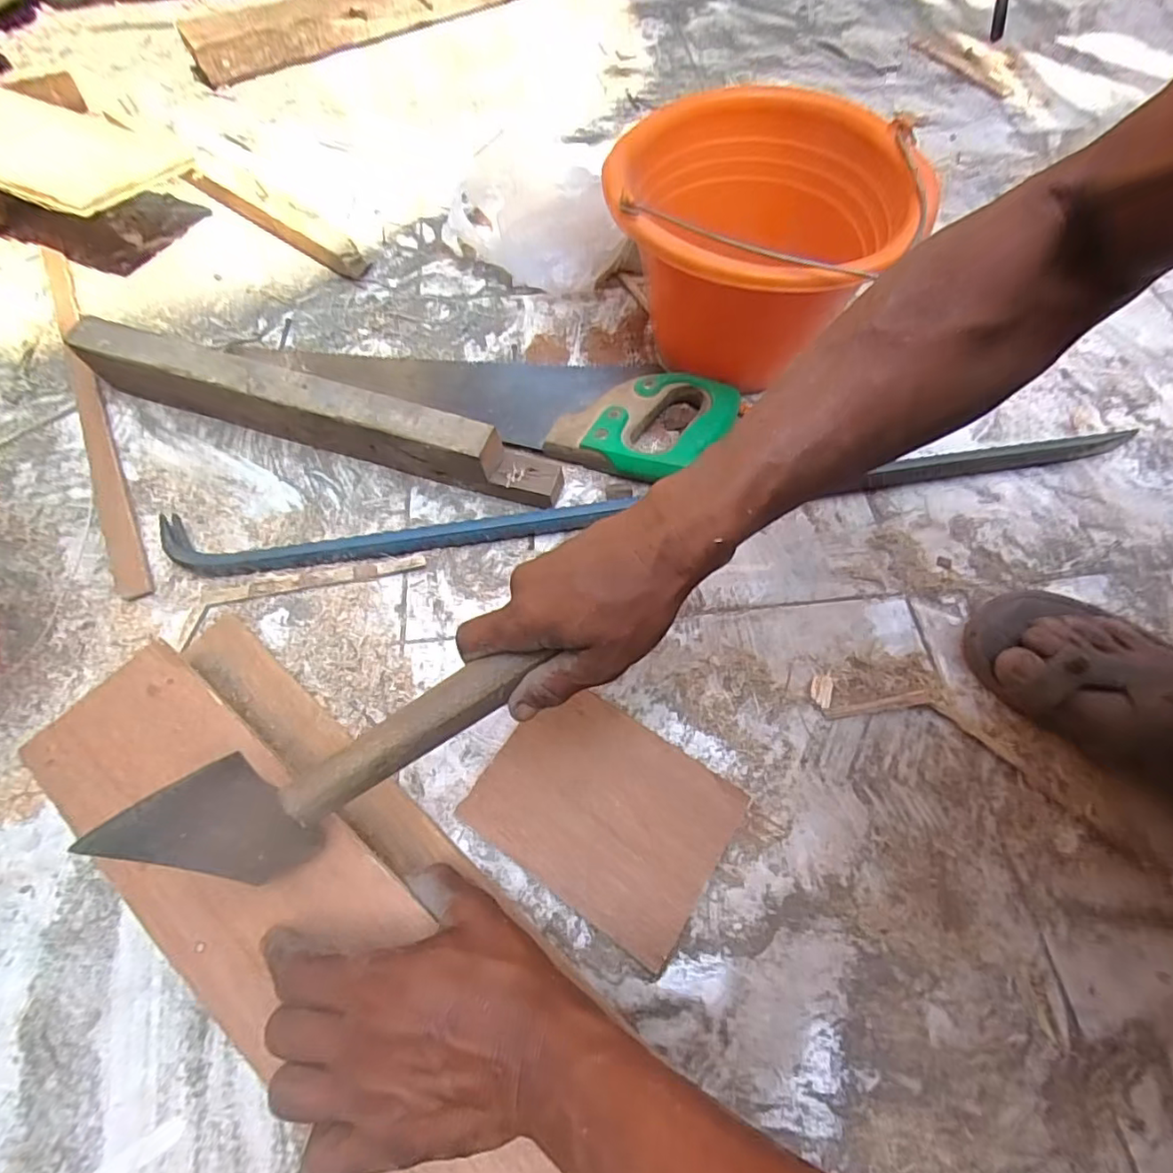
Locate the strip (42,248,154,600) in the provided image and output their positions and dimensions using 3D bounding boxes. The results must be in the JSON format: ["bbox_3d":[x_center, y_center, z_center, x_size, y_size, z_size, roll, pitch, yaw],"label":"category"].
[{"bbox_3d":[-0.480,-0.184,0.565,0.026,0.013,0.493,-26,66,-14],"label":"strip"}]

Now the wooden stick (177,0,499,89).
[{"bbox_3d":[-0.342,-0.917,0.930,0.558,0.071,0.057,-30,67,-15],"label":"wooden stick"}]

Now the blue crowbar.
[{"bbox_3d":[0.052,-0.075,0.499,0.787,0.030,0.053,-7,63,-4],"label":"blue crowbar"}]

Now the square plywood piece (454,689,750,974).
[{"bbox_3d":[0.012,0.147,0.390,0.155,0.016,0.119,31,66,15],"label":"square plywood piece"}]

